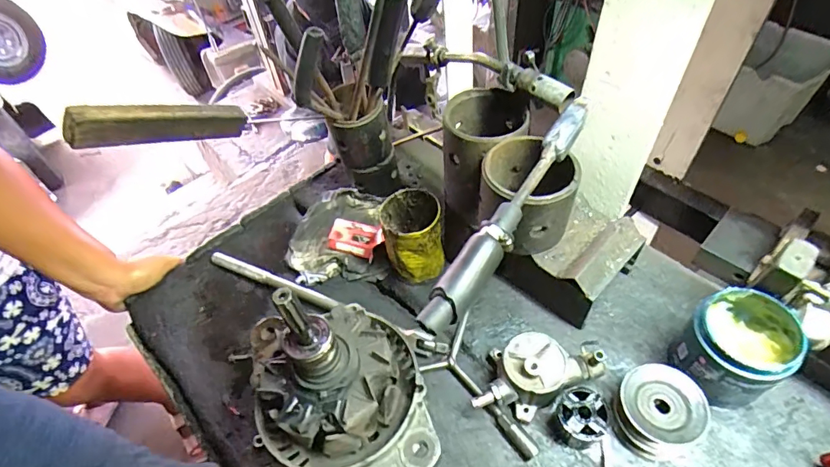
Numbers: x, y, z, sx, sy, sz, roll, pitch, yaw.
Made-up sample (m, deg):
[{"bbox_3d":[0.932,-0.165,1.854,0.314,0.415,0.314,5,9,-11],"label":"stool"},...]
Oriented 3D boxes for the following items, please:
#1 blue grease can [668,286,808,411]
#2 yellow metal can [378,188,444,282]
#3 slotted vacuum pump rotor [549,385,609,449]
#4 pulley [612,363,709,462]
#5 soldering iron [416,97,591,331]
[{"bbox_3d":[0.330,0.119,0.475,0.104,0.100,0.095,-3,51,3],"label":"blue grease can"},{"bbox_3d":[-0.002,0.006,0.594,0.074,0.105,0.077,-3,51,3],"label":"yellow metal can"},{"bbox_3d":[0.172,0.193,0.476,0.049,0.046,0.051,-3,51,3],"label":"slotted vacuum pump rotor"},{"bbox_3d":[0.248,0.182,0.471,0.080,0.046,0.075,-3,51,3],"label":"pulley"},{"bbox_3d":[0.084,-0.025,0.381,0.028,0.031,0.260,25,58,24],"label":"soldering iron"}]

